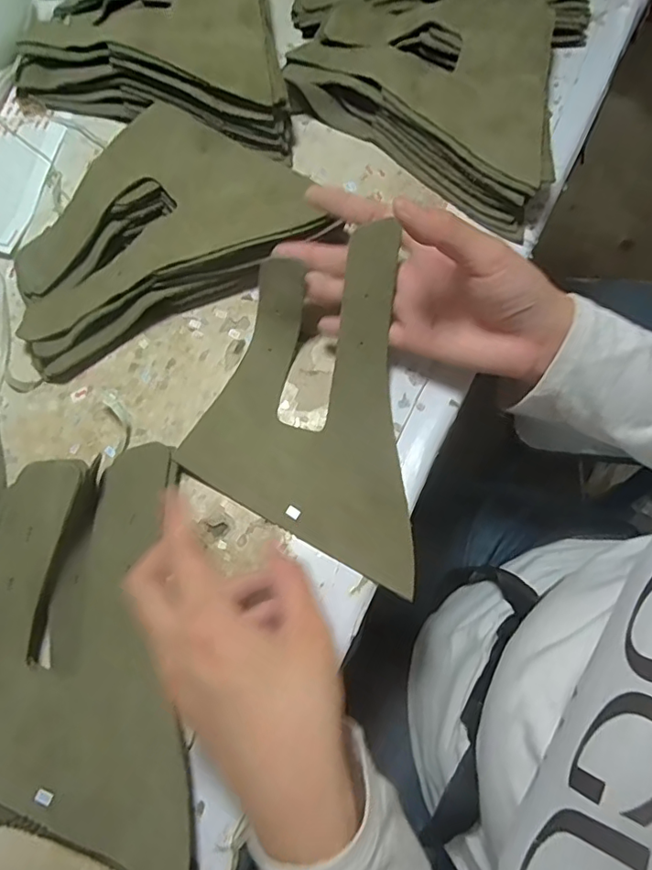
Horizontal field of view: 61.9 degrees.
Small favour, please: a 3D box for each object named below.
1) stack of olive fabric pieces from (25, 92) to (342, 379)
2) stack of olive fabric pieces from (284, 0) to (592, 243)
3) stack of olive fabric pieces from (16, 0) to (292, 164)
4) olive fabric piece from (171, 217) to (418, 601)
[{"bbox_3d":[-0.120,-0.139,0.360,0.194,0.033,0.140,-29,74,-8],"label":"stack of olive fabric pieces"},{"bbox_3d":[0.081,-0.308,0.410,0.212,0.042,0.289,18,74,7],"label":"stack of olive fabric pieces"},{"bbox_3d":[-0.108,-0.297,0.400,0.213,0.053,0.143,18,74,7],"label":"stack of olive fabric pieces"},{"bbox_3d":[-0.017,-0.014,0.326,0.128,0.033,0.192,-3,88,11],"label":"olive fabric piece"}]

